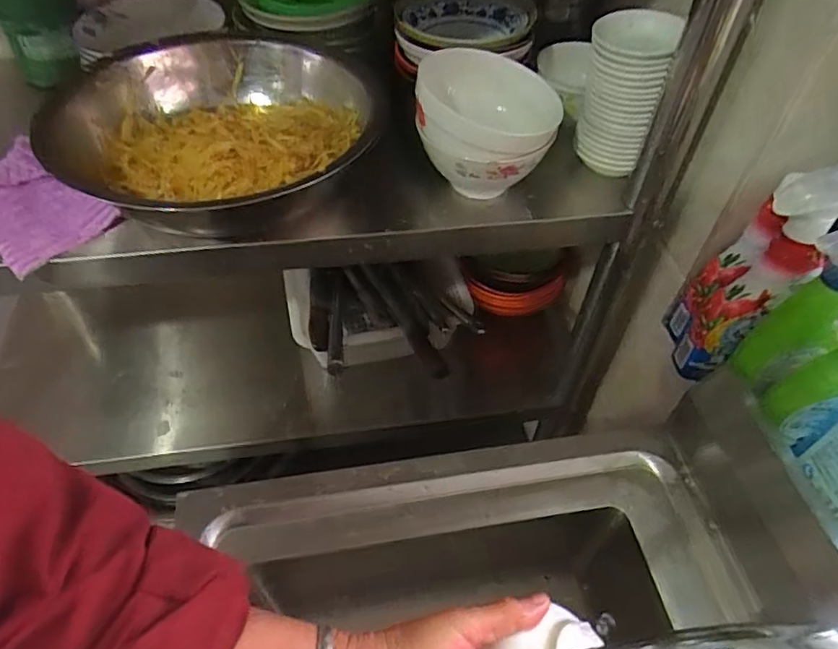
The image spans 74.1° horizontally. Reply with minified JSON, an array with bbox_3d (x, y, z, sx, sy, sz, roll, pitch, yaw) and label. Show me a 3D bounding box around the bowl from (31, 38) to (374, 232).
[{"bbox_3d":[-0.211,-0.205,0.597,0.297,0.098,0.326,1,50,-1],"label":"bowl"}]

